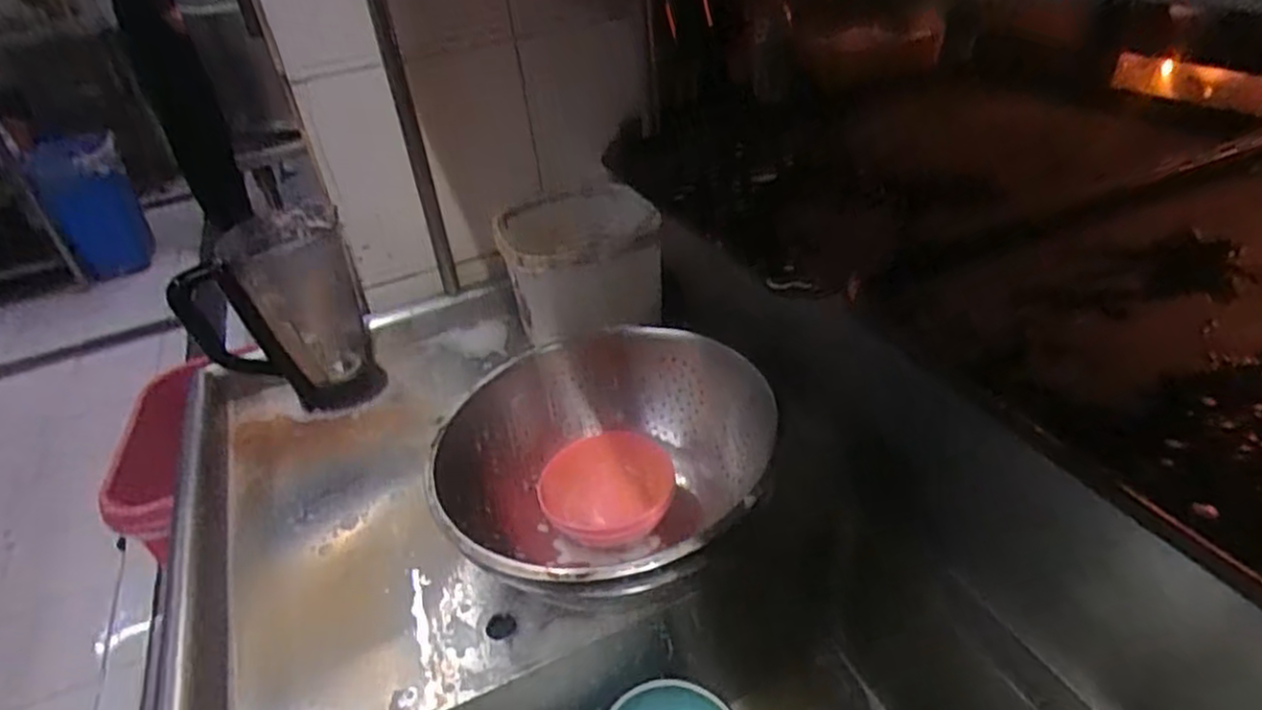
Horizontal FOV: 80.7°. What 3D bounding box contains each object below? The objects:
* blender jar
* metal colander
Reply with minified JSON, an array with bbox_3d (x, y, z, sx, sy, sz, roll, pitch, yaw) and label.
[{"bbox_3d":[-0.450,-0.050,0.984,0.184,0.237,0.151,-12,34,-6],"label":"blender jar"},{"bbox_3d":[-0.015,0.124,0.731,0.328,0.147,0.324,-5,34,4],"label":"metal colander"}]

